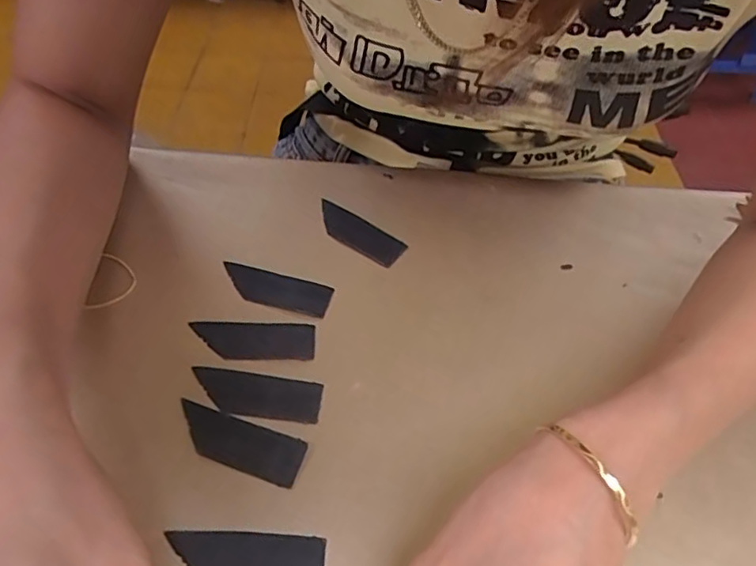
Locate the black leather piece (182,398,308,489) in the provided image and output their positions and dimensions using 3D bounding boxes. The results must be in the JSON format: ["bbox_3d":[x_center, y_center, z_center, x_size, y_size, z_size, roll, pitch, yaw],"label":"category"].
[{"bbox_3d":[-0.066,0.074,0.268,0.063,0.004,0.023,18,52,9],"label":"black leather piece"}]

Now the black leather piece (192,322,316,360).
[{"bbox_3d":[-0.066,0.030,0.305,0.064,0.004,0.022,2,51,-4],"label":"black leather piece"}]

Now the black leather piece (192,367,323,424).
[{"bbox_3d":[-0.061,0.055,0.284,0.064,0.004,0.022,8,51,2],"label":"black leather piece"}]

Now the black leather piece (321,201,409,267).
[{"bbox_3d":[-0.014,-0.032,0.358,0.063,0.004,0.025,34,56,21],"label":"black leather piece"}]

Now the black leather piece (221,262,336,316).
[{"bbox_3d":[-0.059,0.003,0.327,0.064,0.004,0.023,15,51,7],"label":"black leather piece"}]

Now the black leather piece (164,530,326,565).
[{"bbox_3d":[-0.055,0.115,0.238,0.063,0.004,0.023,3,51,-2],"label":"black leather piece"}]

